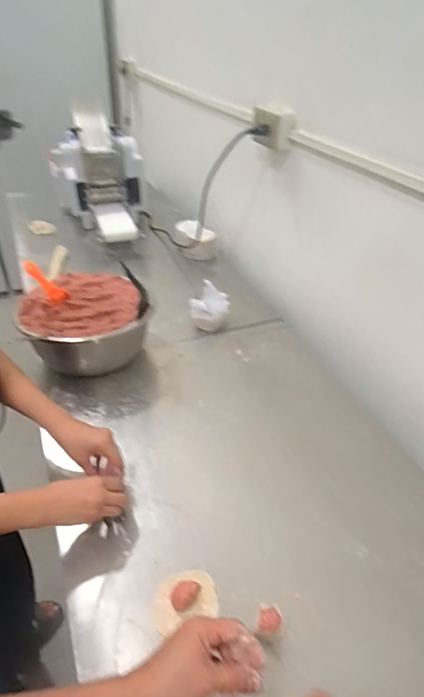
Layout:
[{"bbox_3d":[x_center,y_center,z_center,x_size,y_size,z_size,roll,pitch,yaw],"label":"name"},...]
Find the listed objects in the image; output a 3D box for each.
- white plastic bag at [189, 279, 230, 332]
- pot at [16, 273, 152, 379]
[{"bbox_3d":[-0.007,-0.104,1.092,0.097,0.095,0.078,13,38,14],"label":"white plastic bag"},{"bbox_3d":[-0.269,-0.046,0.949,0.252,0.134,0.238,-18,41,-25],"label":"pot"}]

